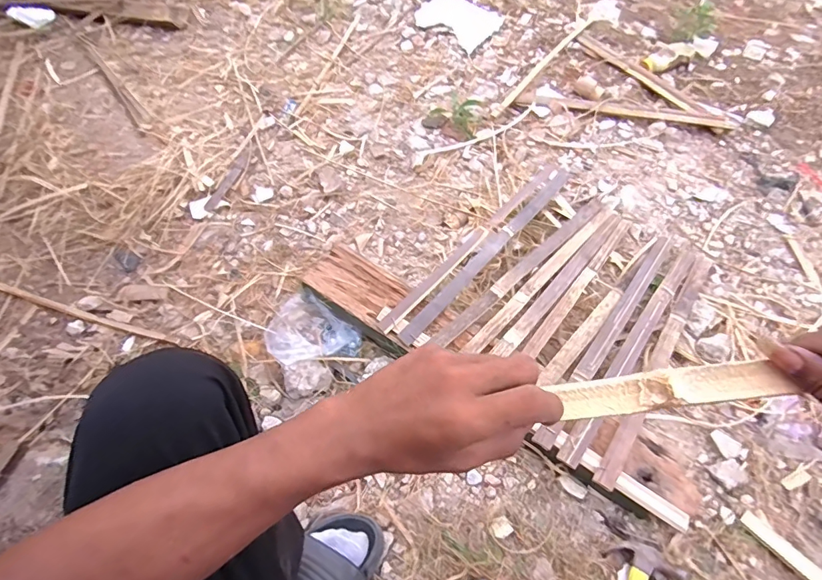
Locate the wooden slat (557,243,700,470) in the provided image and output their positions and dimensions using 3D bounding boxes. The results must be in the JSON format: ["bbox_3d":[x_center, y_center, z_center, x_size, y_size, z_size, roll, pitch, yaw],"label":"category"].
[{"bbox_3d":[0.393,0.074,0.768,0.031,0.013,0.548,36,59,18],"label":"wooden slat"}]

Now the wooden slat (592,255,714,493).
[{"bbox_3d":[0.419,0.102,0.746,0.029,0.006,0.522,31,57,20],"label":"wooden slat"}]

